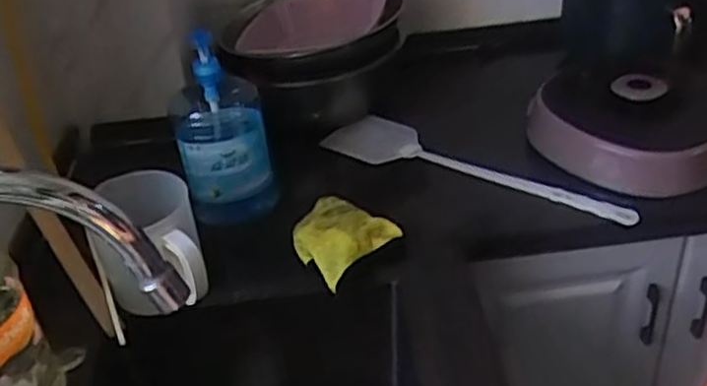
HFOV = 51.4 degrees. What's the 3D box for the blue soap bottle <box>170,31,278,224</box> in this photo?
[{"bbox_3d":[-0.176,-0.079,0.976,0.113,0.246,0.113,-13,37,-11],"label":"blue soap bottle"}]

